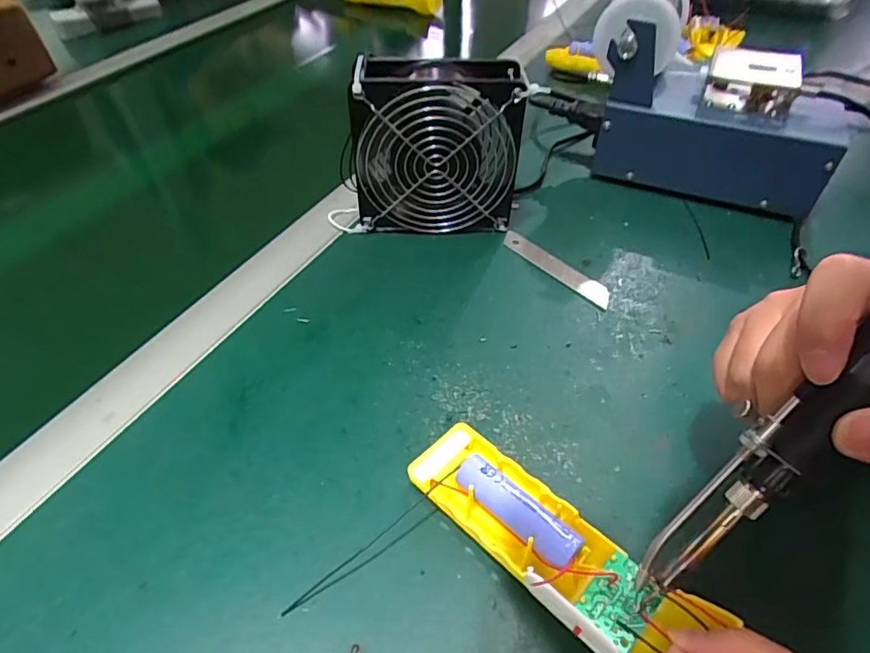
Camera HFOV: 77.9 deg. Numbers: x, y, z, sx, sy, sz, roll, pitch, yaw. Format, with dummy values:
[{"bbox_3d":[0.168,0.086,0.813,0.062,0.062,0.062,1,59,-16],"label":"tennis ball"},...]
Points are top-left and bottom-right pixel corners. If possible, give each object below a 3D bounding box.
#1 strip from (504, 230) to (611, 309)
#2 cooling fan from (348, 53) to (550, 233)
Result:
[{"bbox_3d":[0.092,-0.047,0.410,0.018,0.004,0.100,-33,55,-28],"label":"strip"},{"bbox_3d":[-0.003,-0.133,0.409,0.140,0.125,0.052,2,46,2],"label":"cooling fan"}]

